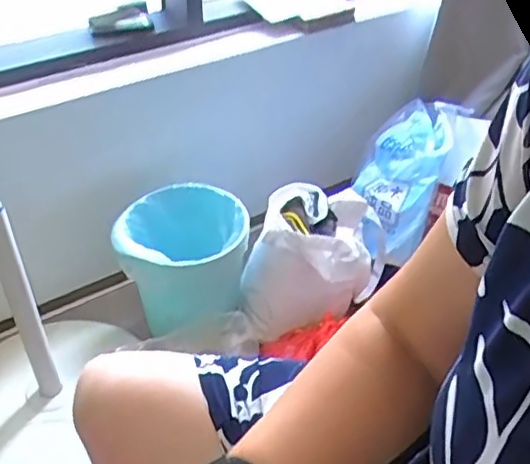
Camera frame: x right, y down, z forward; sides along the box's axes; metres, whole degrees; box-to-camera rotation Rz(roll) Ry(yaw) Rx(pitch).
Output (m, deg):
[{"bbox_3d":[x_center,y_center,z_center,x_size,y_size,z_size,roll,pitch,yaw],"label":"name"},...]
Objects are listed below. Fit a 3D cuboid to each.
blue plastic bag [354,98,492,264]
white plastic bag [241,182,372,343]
[{"bbox_3d":[0.299,-0.133,1.387,0.225,0.194,0.347,22,44,23],"label":"blue plastic bag"},{"bbox_3d":[0.076,0.037,1.246,0.250,0.246,0.215,0,40,-2],"label":"white plastic bag"}]

